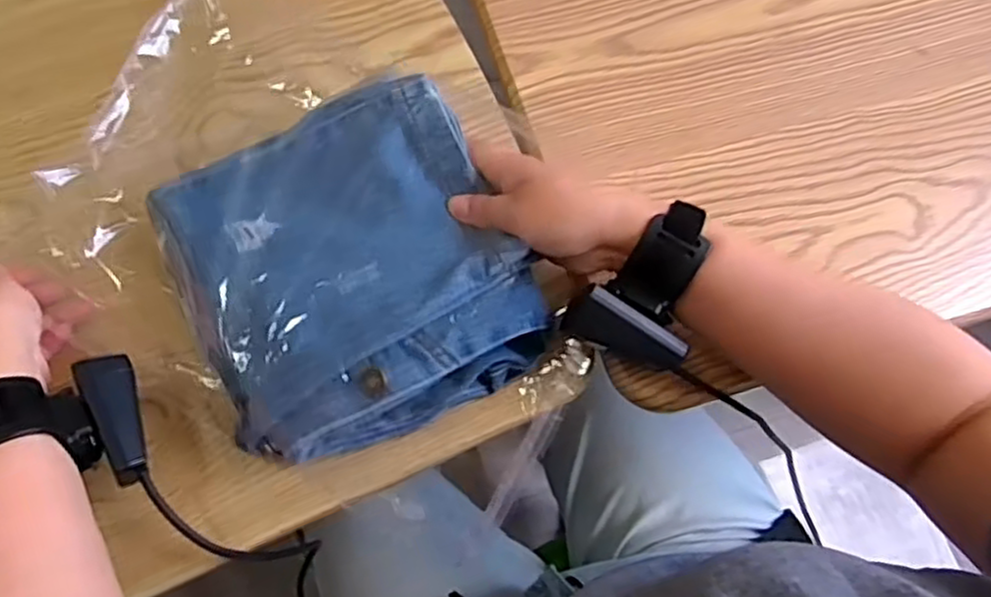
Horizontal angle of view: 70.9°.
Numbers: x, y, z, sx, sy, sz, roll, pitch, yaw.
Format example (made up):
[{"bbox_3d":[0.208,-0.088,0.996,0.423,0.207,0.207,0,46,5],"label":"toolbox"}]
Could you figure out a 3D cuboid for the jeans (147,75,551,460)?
[{"bbox_3d":[-0.088,-0.017,0.427,0.188,0.070,0.193,-27,71,-10],"label":"jeans"}]

